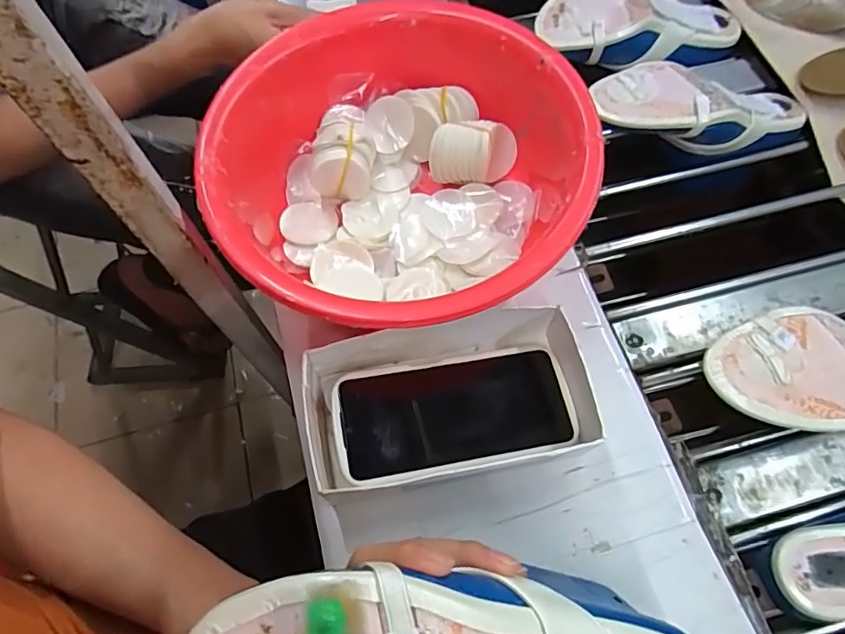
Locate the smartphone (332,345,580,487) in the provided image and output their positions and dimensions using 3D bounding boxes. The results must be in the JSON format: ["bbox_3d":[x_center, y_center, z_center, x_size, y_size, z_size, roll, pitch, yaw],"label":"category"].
[{"bbox_3d":[0.025,0.065,0.386,0.167,0.014,0.081,-9,60,-9],"label":"smartphone"}]

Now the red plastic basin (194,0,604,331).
[{"bbox_3d":[-0.015,-0.106,0.427,0.272,0.090,0.270,-1,65,2],"label":"red plastic basin"}]

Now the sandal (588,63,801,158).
[{"bbox_3d":[0.275,-0.199,0.522,0.232,0.049,0.086,-1,64,-18],"label":"sandal"}]

